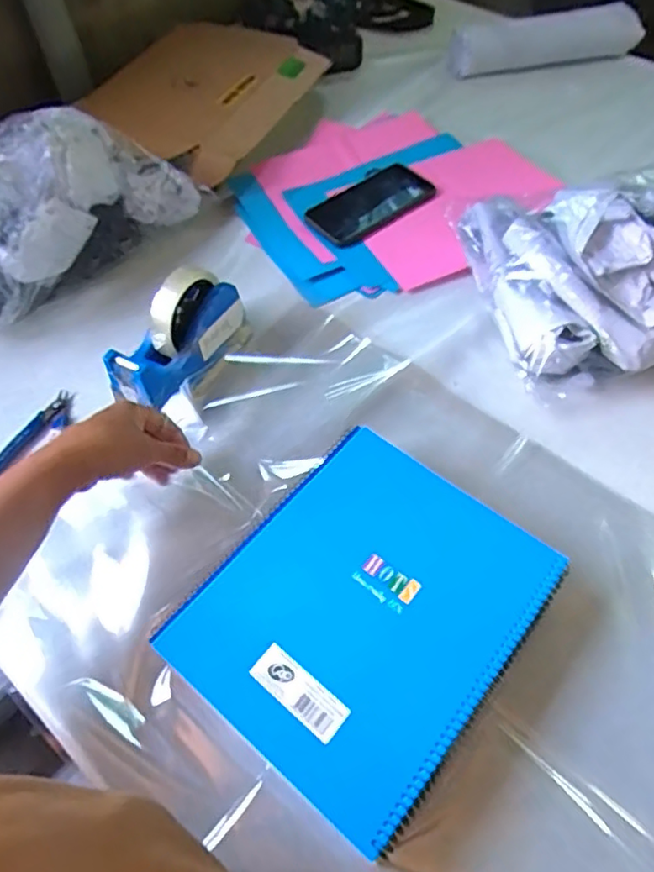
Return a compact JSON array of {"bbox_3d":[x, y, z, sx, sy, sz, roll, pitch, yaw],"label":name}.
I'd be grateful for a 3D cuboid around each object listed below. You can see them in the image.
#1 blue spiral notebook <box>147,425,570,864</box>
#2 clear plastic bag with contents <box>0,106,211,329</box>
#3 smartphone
[{"bbox_3d":[0.029,0.126,0.446,0.207,0.013,0.245,35,65,21],"label":"blue spiral notebook"},{"bbox_3d":[-0.296,-0.231,0.642,0.322,0.172,0.165,-20,59,-12],"label":"clear plastic bag with contents"},{"bbox_3d":[0.059,-0.309,0.785,0.172,0.008,0.082,-35,63,-19],"label":"smartphone"}]

